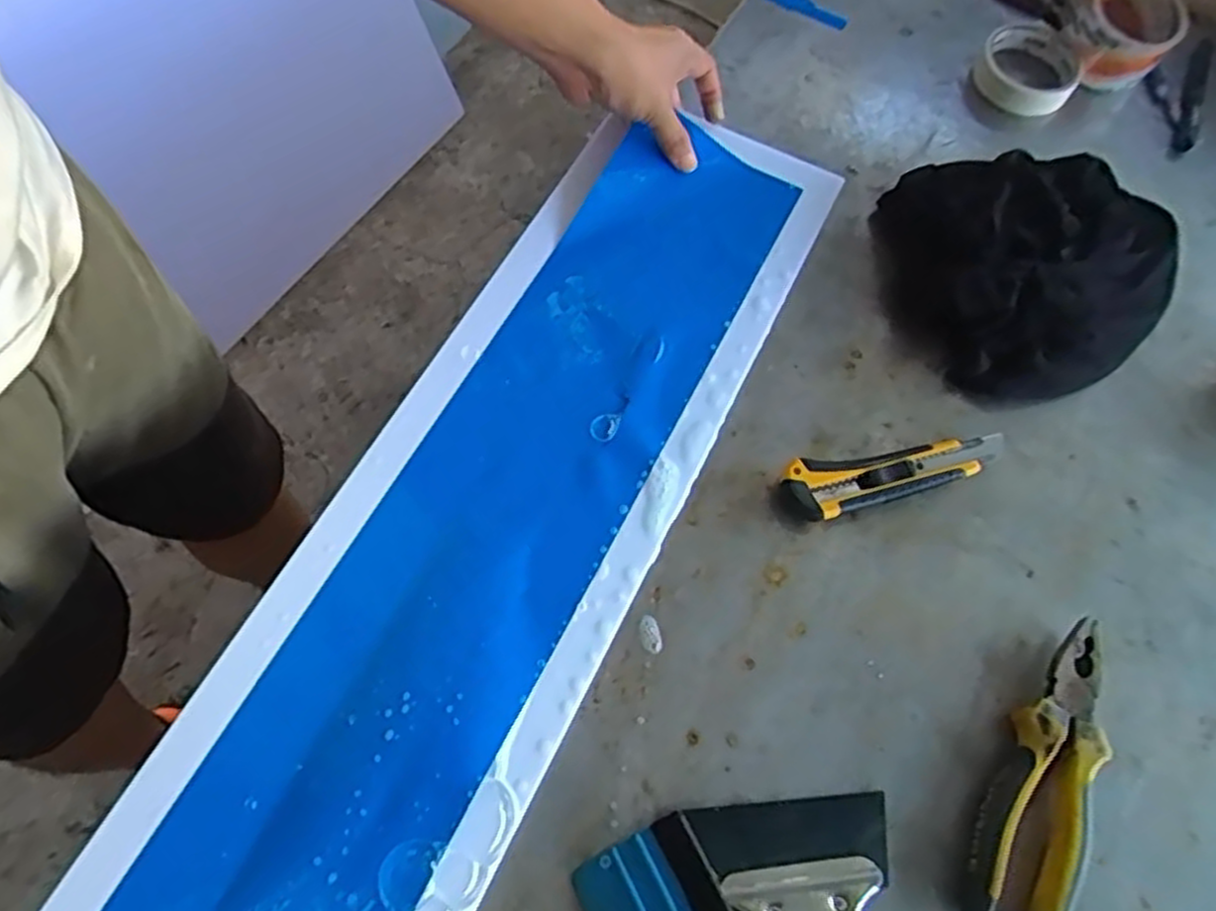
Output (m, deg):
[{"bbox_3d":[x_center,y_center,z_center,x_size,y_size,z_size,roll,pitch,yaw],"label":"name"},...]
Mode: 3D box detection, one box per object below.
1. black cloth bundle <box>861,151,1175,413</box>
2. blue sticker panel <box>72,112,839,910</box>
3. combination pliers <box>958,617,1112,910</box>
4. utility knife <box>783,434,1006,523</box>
[{"bbox_3d":[0.324,-0.164,0.605,0.236,0.049,0.215,-37,73,-17],"label":"black cloth bundle"},{"bbox_3d":[-0.087,0.098,0.482,0.205,0.019,0.846,26,67,7],"label":"blue sticker panel"},{"bbox_3d":[0.260,0.187,0.464,0.056,0.027,0.186,27,67,9],"label":"combination pliers"},{"bbox_3d":[0.200,0.010,0.538,0.161,0.026,0.039,-13,67,-9],"label":"utility knife"}]

